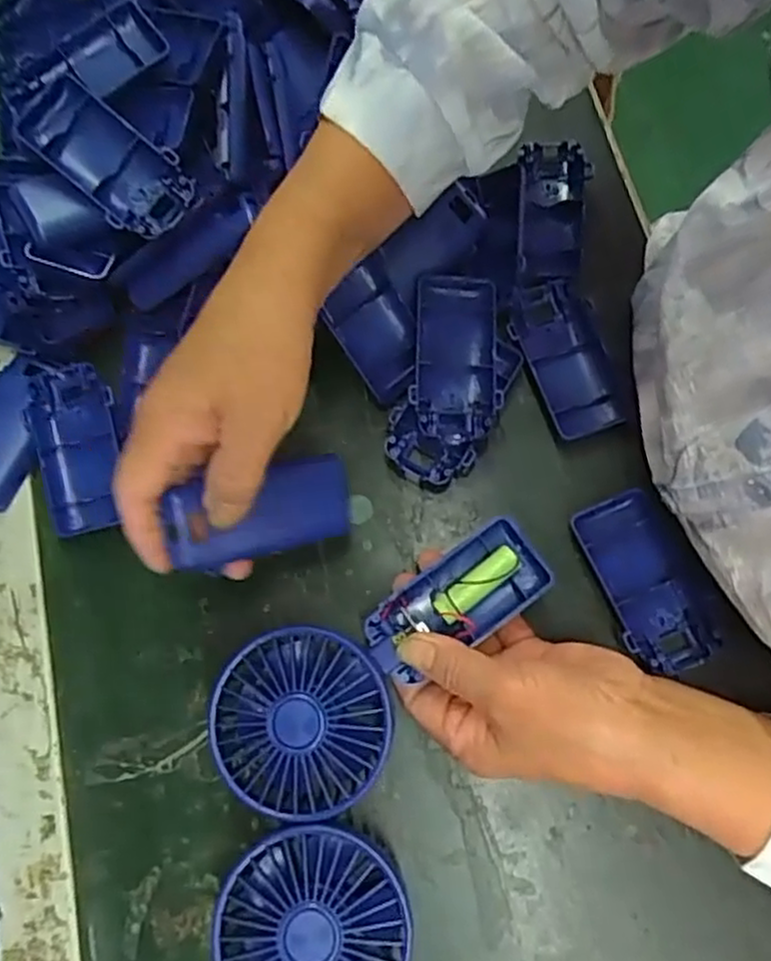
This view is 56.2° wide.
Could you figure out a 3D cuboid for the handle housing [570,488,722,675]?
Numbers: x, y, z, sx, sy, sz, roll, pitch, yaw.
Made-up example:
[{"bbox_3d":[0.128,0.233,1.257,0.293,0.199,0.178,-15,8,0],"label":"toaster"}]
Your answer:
[{"bbox_3d":[0.140,0.055,0.393,0.046,0.016,0.095,-19,73,-4],"label":"handle housing"}]

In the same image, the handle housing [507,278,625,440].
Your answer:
[{"bbox_3d":[0.105,-0.074,0.427,0.048,0.015,0.094,-14,73,-3],"label":"handle housing"}]

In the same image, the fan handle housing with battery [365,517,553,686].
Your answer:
[{"bbox_3d":[0.036,0.058,0.364,0.094,0.020,0.046,-26,74,-6],"label":"fan handle housing with battery"}]

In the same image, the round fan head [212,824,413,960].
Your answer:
[{"bbox_3d":[-0.032,0.206,0.335,0.082,0.045,0.086,0,73,1],"label":"round fan head"}]

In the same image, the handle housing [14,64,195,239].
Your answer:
[{"bbox_3d":[-0.158,-0.179,0.400,0.105,0.030,0.045,40,77,-8],"label":"handle housing"}]

